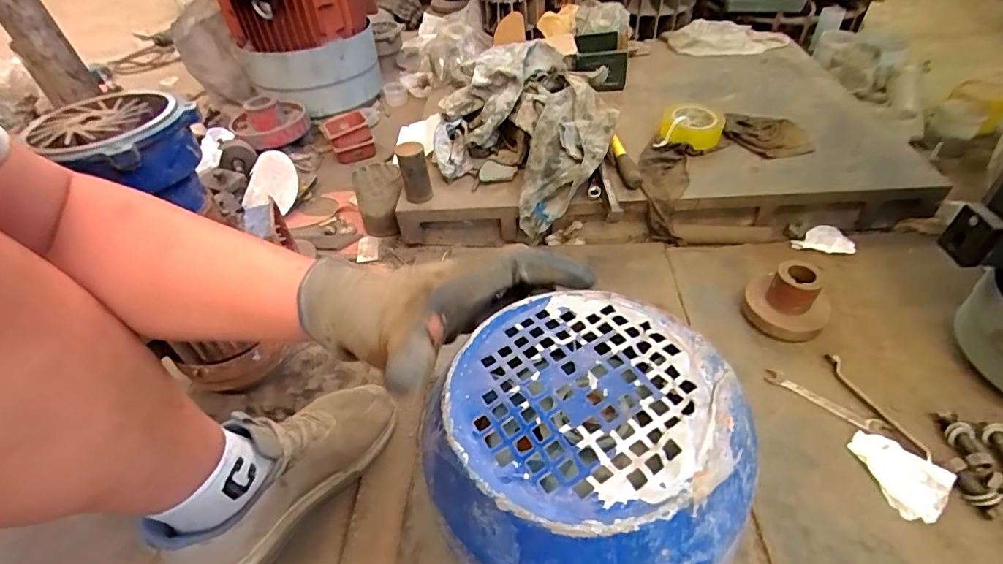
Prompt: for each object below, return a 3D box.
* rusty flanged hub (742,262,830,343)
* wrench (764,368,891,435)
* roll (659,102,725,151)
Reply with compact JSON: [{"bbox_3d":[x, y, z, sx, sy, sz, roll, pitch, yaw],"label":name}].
[{"bbox_3d":[0.431,0.024,0.741,0.111,0.085,0.115,-3,45,3],"label":"rusty flanged hub"},{"bbox_3d":[0.436,0.162,0.665,0.150,0.006,0.028,26,53,28],"label":"wrench"},{"bbox_3d":[0.389,-0.319,1.007,0.130,0.053,0.126,-1,45,5],"label":"roll"}]

